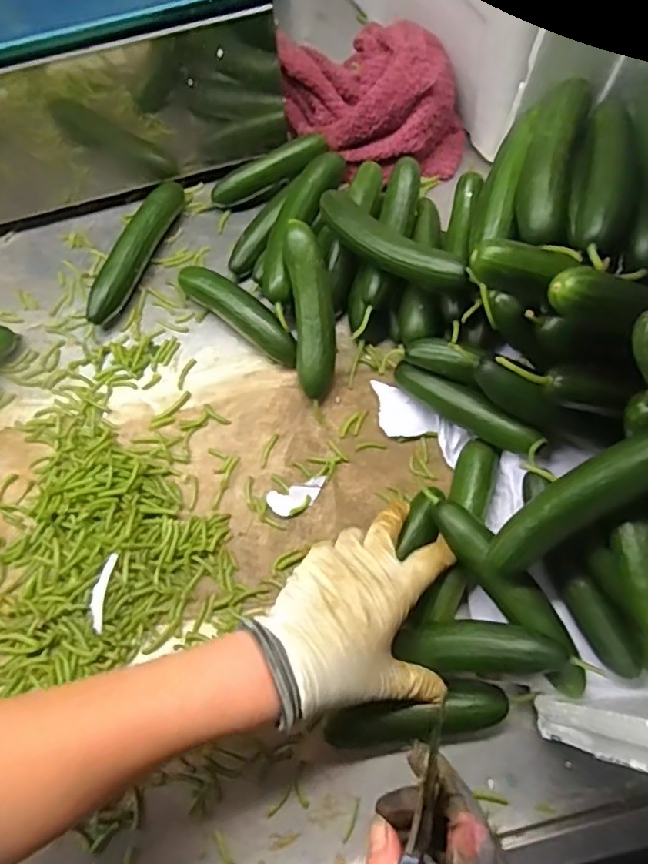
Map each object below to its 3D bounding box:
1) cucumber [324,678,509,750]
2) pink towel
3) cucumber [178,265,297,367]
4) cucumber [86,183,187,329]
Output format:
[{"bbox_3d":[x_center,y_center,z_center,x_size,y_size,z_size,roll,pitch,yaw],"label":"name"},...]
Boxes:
[{"bbox_3d":[0.062,0.188,0.388,0.119,0.031,0.031,-13,69,1],"label":"cucumber"},{"bbox_3d":[0.049,-0.329,0.554,0.161,0.078,0.149,-10,69,-3],"label":"pink towel"},{"bbox_3d":[-0.072,-0.104,0.513,0.128,0.031,0.032,38,75,14],"label":"cucumber"},{"bbox_3d":[-0.171,-0.168,0.538,0.024,0.035,0.160,18,71,8],"label":"cucumber"}]

